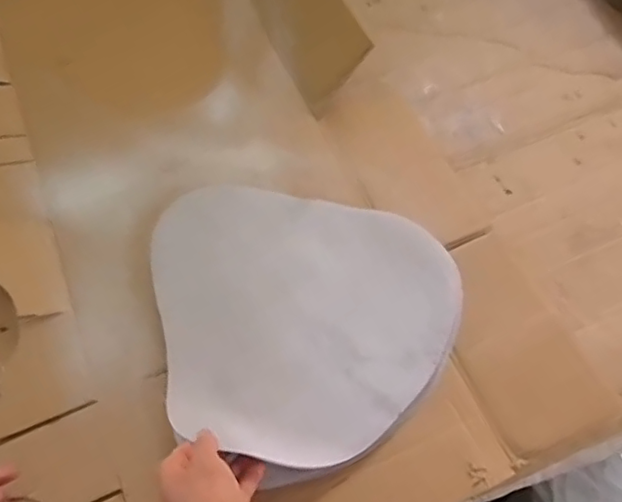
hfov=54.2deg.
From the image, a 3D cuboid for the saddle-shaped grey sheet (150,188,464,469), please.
[{"bbox_3d":[-0.009,0.072,0.624,0.312,0.059,0.263,3,64,5],"label":"saddle-shaped grey sheet"}]

